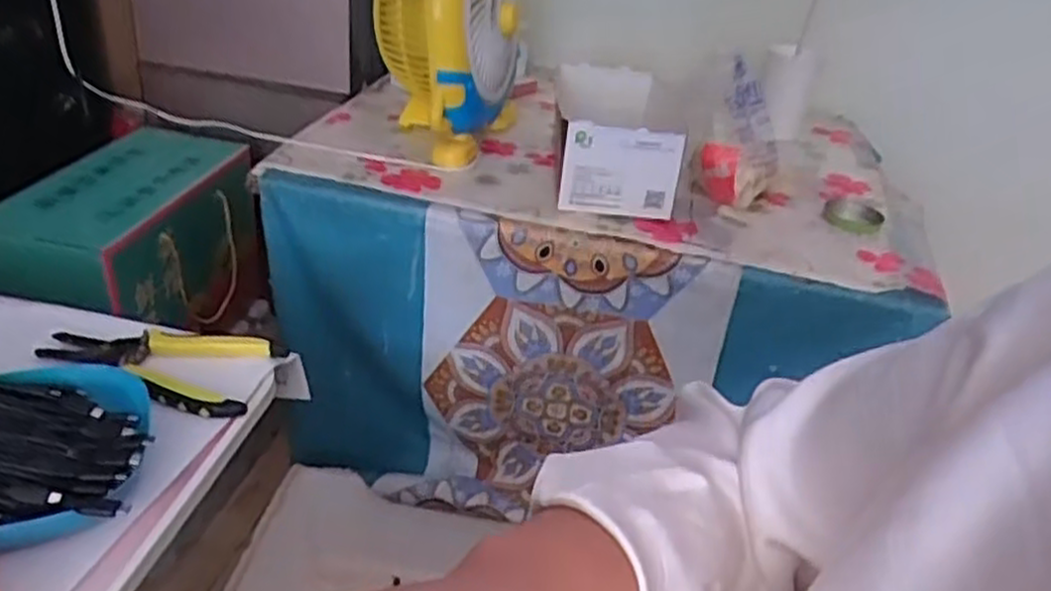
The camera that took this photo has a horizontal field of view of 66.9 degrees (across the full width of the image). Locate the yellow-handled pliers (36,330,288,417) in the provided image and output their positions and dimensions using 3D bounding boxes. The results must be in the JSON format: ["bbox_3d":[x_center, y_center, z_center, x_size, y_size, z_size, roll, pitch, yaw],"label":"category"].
[{"bbox_3d":[-0.266,0.046,0.566,0.160,0.012,0.079,8,30,0],"label":"yellow-handled pliers"}]

